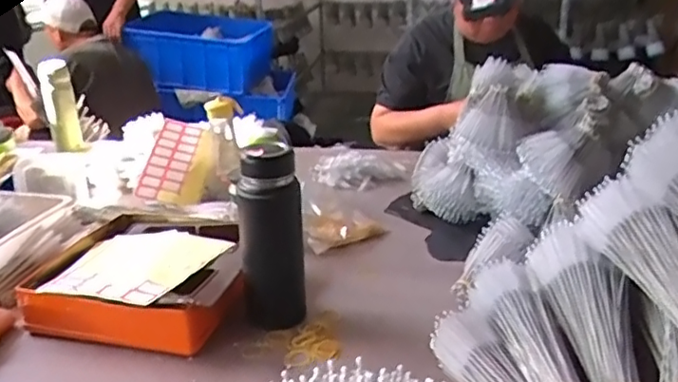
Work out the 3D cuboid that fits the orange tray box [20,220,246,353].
[{"bbox_3d":[-0.266,0.114,0.859,0.294,0.071,0.278,3,22,10],"label":"orange tray box"}]

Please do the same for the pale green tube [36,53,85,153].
[{"bbox_3d":[-0.652,-0.200,1.415,0.065,0.211,0.070,-16,26,-32],"label":"pale green tube"}]

